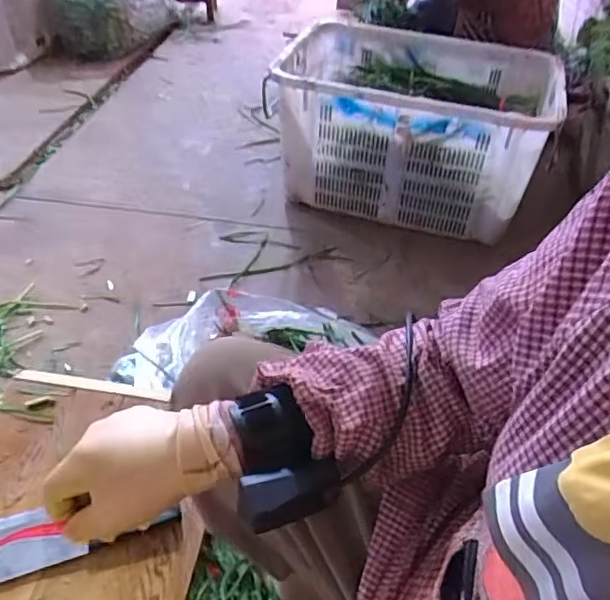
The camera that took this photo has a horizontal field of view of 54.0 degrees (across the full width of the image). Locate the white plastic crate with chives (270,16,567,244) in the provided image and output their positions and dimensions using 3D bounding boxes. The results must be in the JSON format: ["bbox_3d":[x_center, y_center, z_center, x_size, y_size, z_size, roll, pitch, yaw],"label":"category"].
[{"bbox_3d":[0.296,-0.460,1.626,0.643,0.383,0.528,16,40,15],"label":"white plastic crate with chives"}]

